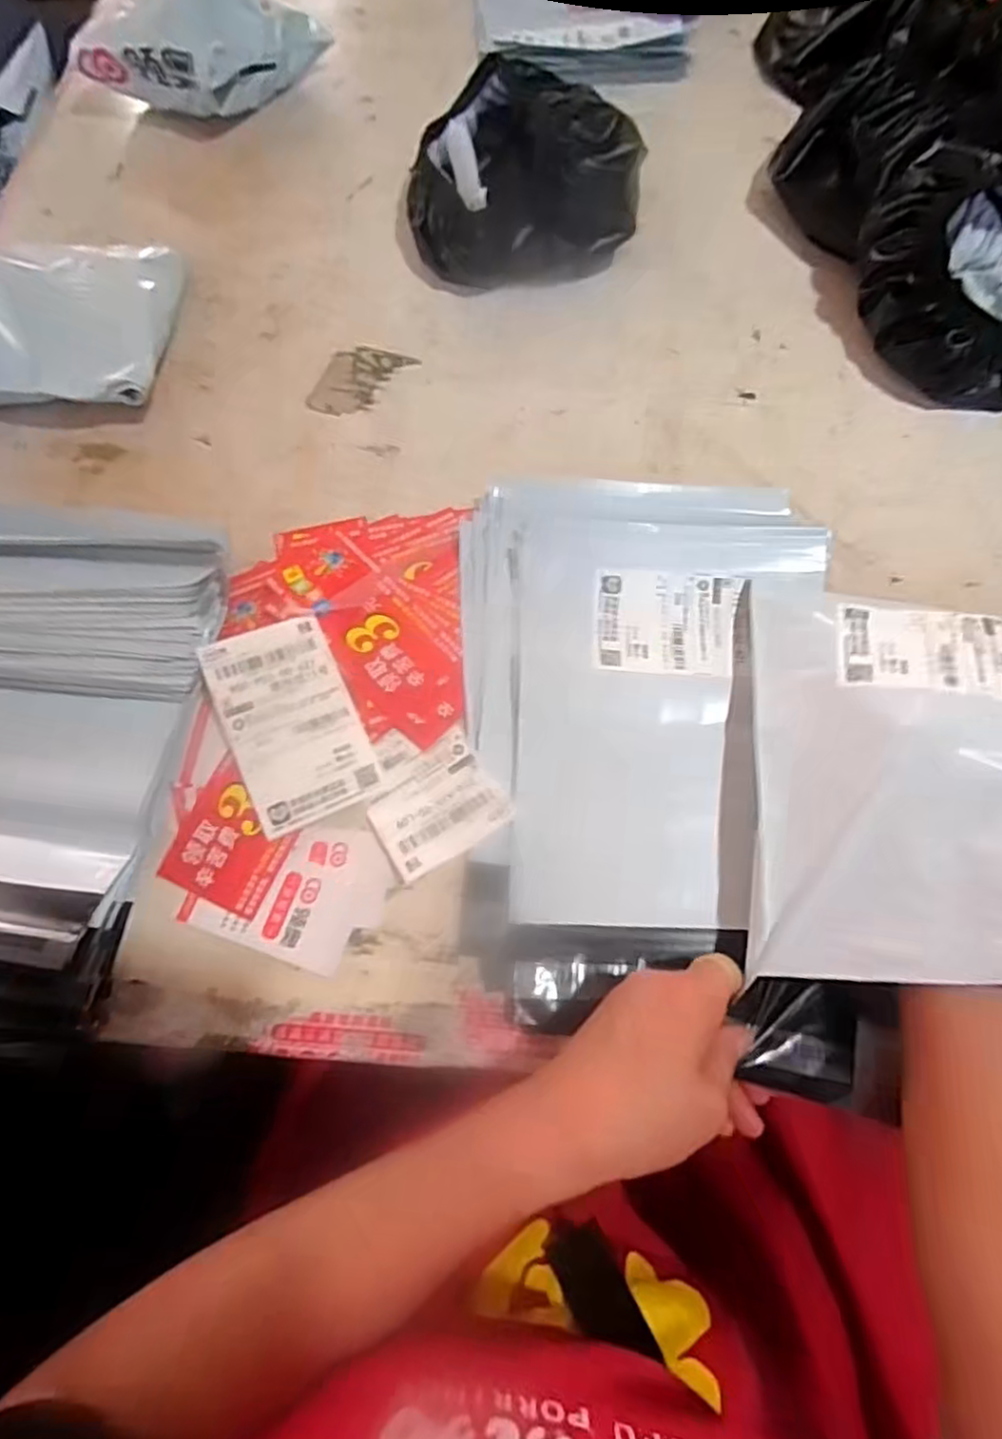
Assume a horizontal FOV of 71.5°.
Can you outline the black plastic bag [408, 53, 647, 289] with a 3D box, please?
[{"bbox_3d":[0.015,-0.457,0.565,0.181,0.093,0.168,-8,70,-1],"label":"black plastic bag"}]

